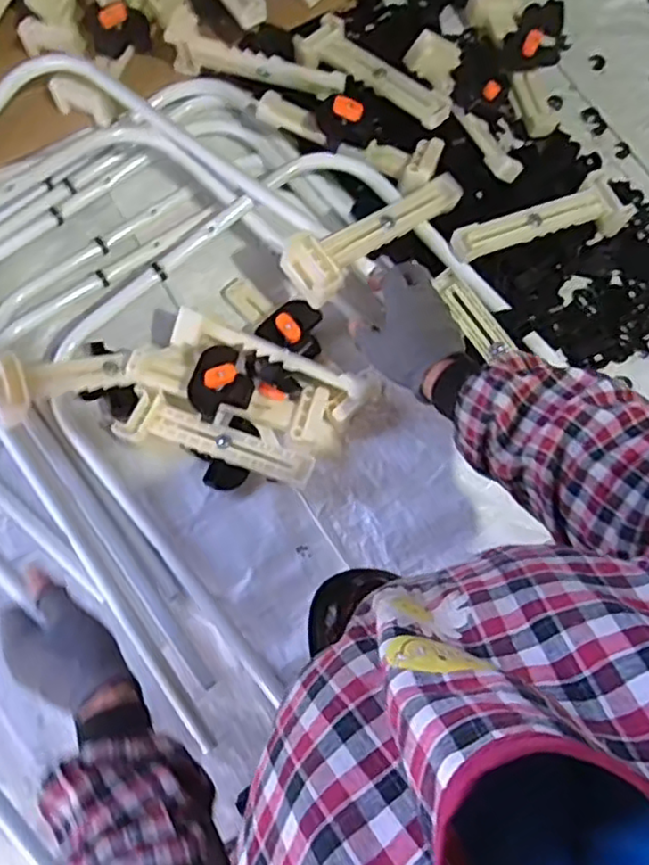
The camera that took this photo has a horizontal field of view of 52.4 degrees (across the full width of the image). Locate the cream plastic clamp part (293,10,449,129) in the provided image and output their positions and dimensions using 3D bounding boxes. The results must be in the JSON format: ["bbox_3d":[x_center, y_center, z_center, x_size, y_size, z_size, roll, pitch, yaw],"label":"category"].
[{"bbox_3d":[0.048,-0.391,0.724,0.065,0.041,0.194,-41,78,-8],"label":"cream plastic clamp part"}]

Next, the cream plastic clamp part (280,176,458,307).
[{"bbox_3d":[0.055,-0.201,0.651,0.204,0.028,0.065,-34,79,-18],"label":"cream plastic clamp part"}]

